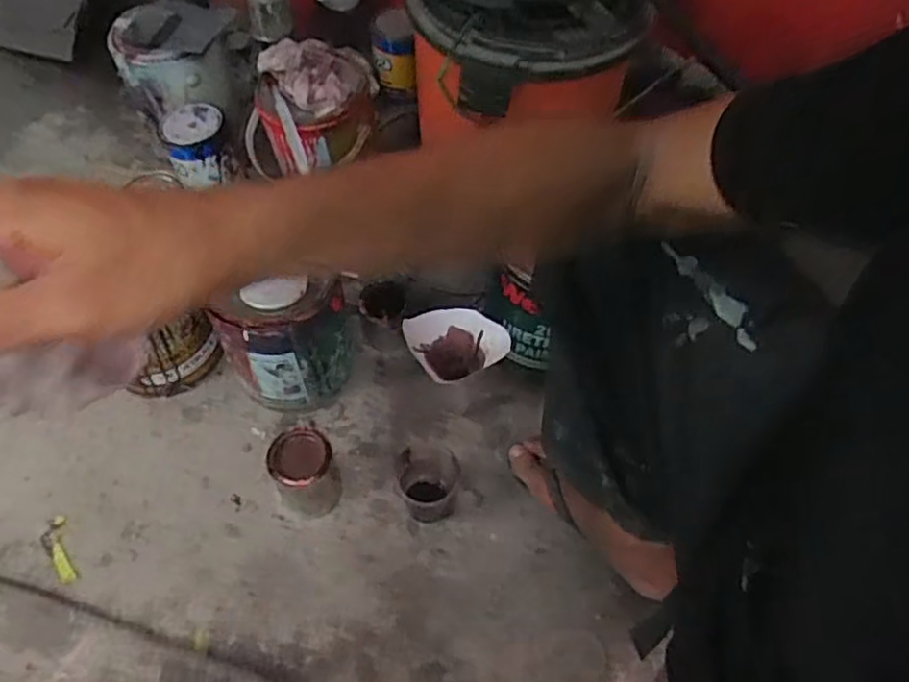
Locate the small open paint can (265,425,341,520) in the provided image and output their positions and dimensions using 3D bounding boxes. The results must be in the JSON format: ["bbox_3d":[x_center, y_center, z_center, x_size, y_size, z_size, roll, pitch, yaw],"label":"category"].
[{"bbox_3d":[-0.175,0.160,0.815,0.069,0.109,0.075,1,56,-1],"label":"small open paint can"}]

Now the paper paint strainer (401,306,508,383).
[{"bbox_3d":[0.003,0.006,0.861,0.126,0.083,0.070,-8,56,-7],"label":"paper paint strainer"}]

